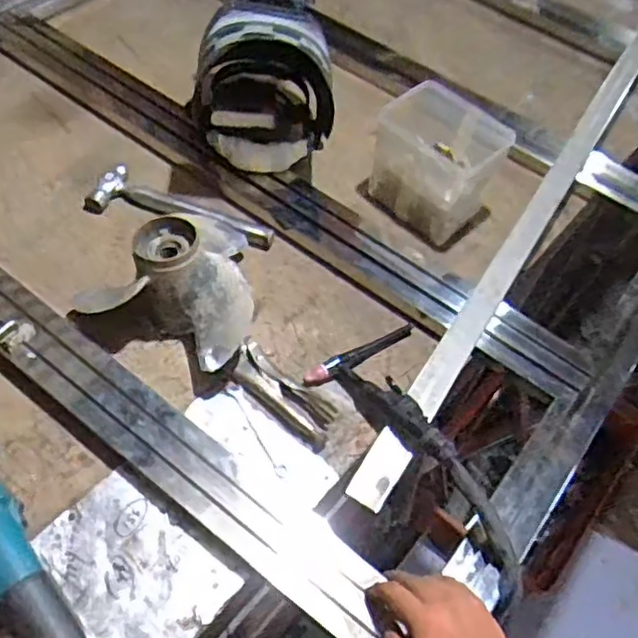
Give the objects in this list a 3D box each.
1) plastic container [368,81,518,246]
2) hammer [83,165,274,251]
[{"bbox_3d":[0.160,-0.222,0.943,0.160,0.143,0.118,40,60,21],"label":"plastic container"},{"bbox_3d":[-0.193,-0.158,0.948,0.269,0.027,0.075,15,54,6],"label":"hammer"}]

